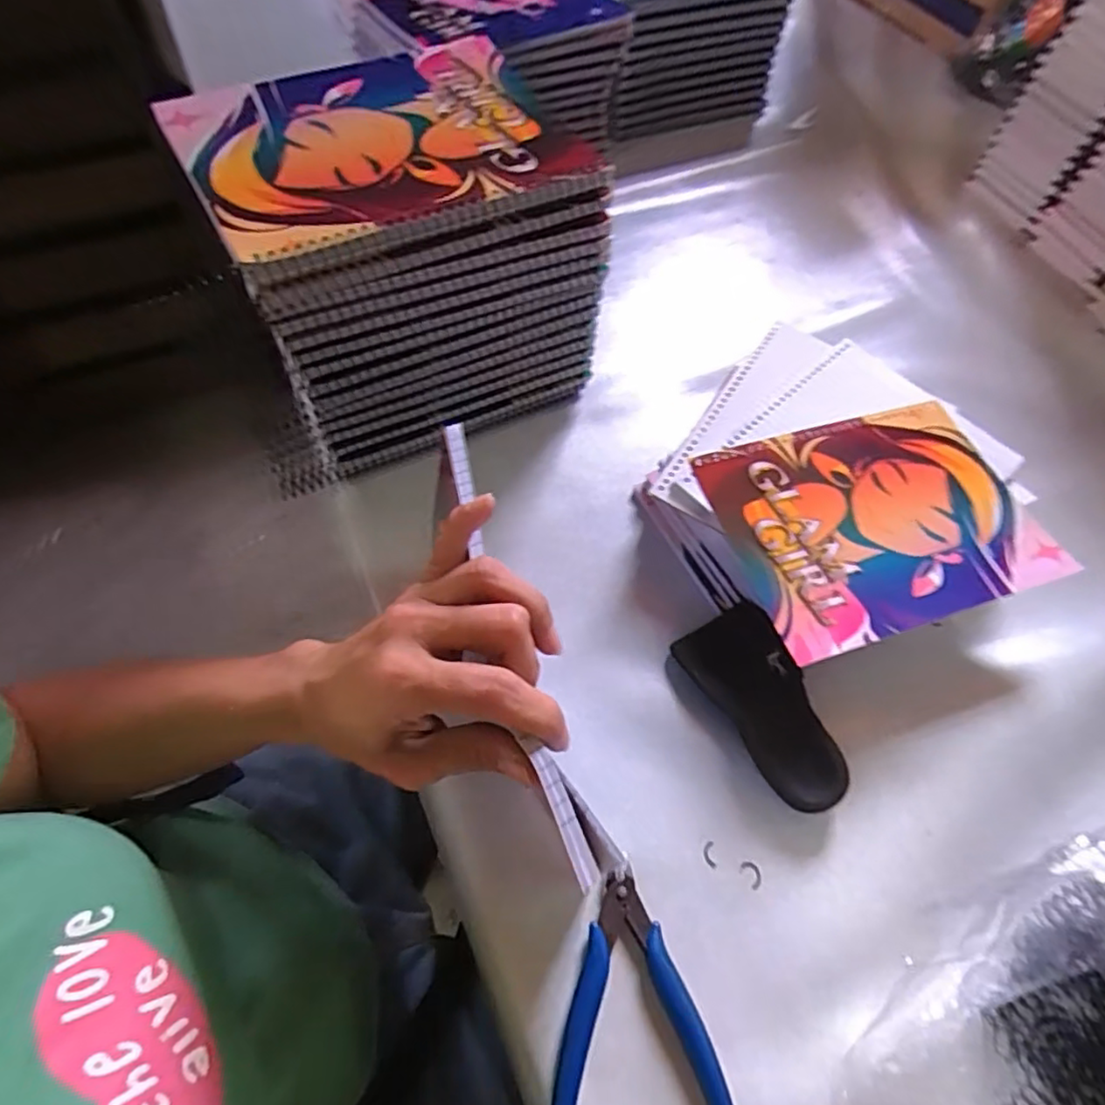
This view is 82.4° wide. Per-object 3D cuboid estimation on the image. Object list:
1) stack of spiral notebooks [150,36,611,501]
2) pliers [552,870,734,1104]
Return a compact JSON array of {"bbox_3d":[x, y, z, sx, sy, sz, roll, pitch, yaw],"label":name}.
[{"bbox_3d":[-0.094,-0.180,0.411,0.208,0.175,0.148,-25,65,-16],"label":"stack of spiral notebooks"},{"bbox_3d":[0.045,0.220,0.304,0.082,0.009,0.111,6,61,0],"label":"pliers"}]

